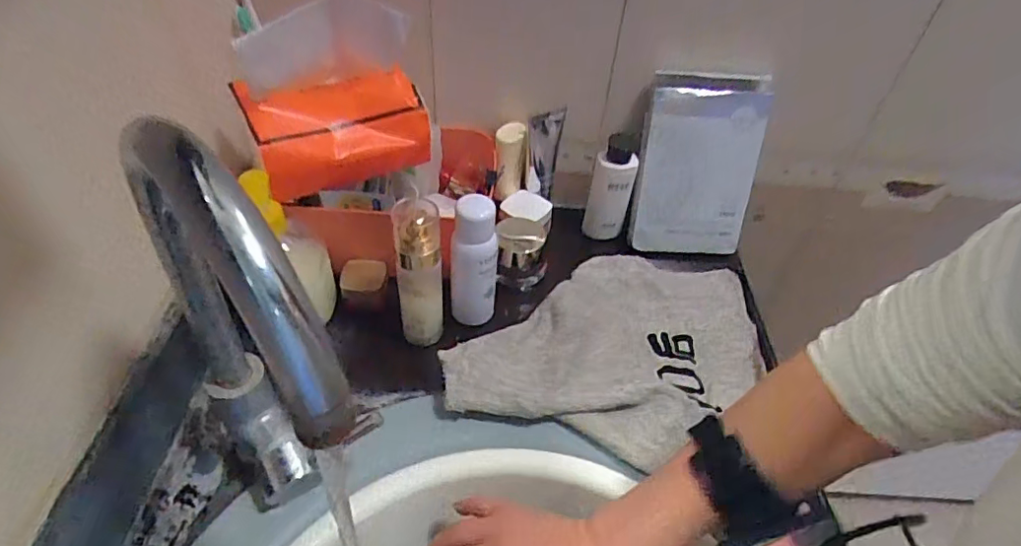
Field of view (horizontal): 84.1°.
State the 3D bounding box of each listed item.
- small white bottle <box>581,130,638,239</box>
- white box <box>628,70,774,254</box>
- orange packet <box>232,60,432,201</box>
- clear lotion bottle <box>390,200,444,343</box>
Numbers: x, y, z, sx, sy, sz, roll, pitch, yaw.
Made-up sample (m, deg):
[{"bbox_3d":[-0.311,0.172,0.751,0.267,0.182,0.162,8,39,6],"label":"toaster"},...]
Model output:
[{"bbox_3d":[0.115,-0.097,0.650,0.045,0.128,0.033,12,46,7],"label":"small white bottle"},{"bbox_3d":[0.207,-0.116,0.631,0.130,0.201,0.029,0,26,-6],"label":"white box"},{"bbox_3d":[-0.151,-0.125,0.509,0.147,0.082,0.056,-22,51,-24],"label":"orange packet"},{"bbox_3d":[-0.082,0.002,0.519,0.040,0.144,0.040,-1,46,-5],"label":"clear lotion bottle"}]

